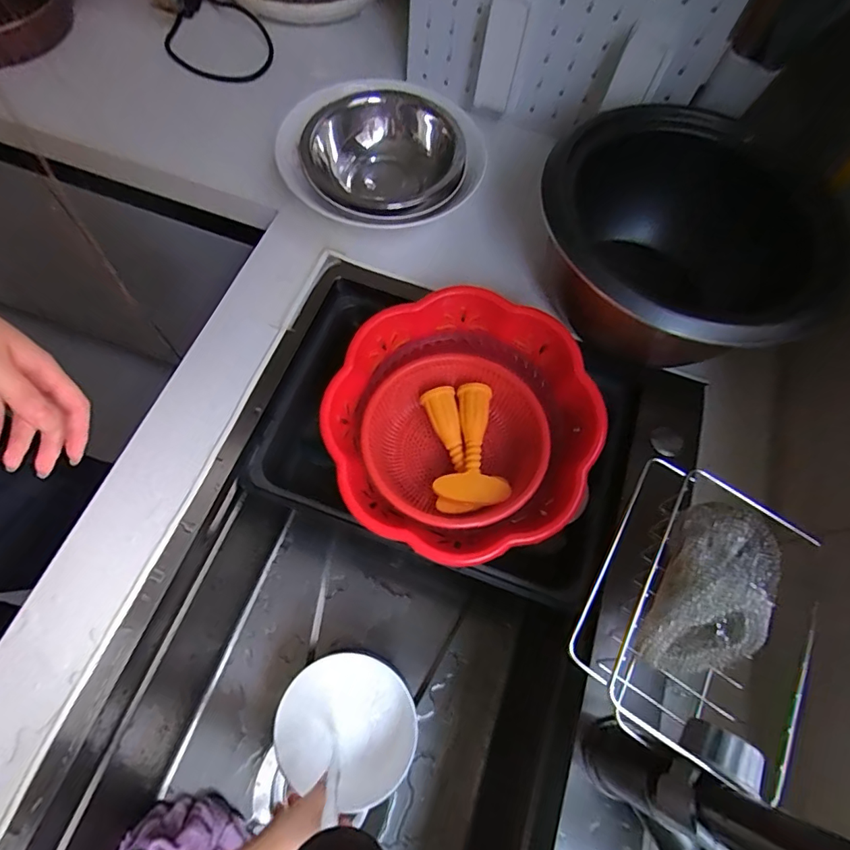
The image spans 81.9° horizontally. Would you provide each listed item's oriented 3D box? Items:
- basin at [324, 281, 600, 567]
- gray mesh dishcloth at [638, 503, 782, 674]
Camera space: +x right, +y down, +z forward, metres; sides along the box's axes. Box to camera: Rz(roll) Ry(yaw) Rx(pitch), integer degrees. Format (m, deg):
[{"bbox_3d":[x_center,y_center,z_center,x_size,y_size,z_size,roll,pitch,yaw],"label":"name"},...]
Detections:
[{"bbox_3d":[0.030,0.002,0.459,0.229,0.093,0.233,-16,69,-12],"label":"basin"},{"bbox_3d":[0.197,0.110,0.324,0.068,0.045,0.120,31,67,9],"label":"gray mesh dishcloth"}]

